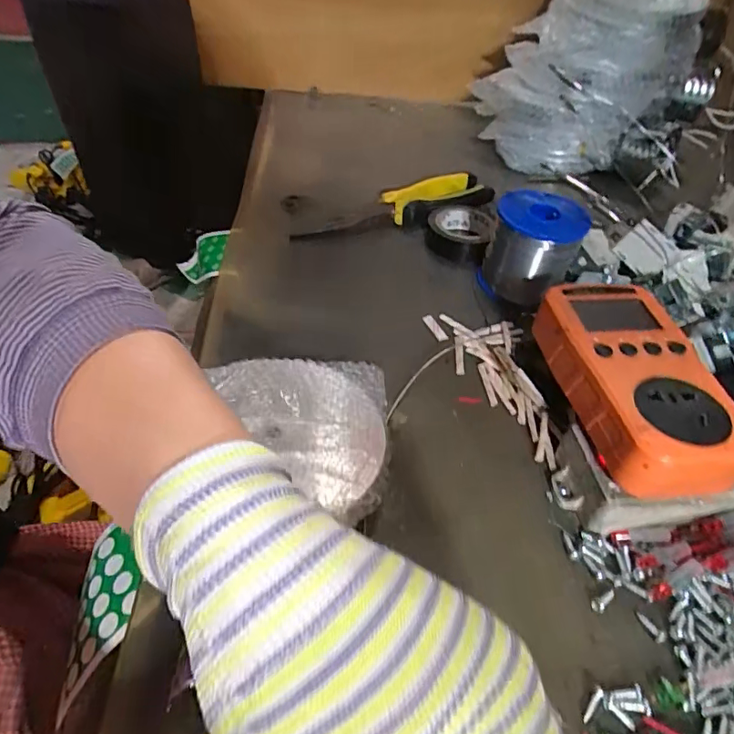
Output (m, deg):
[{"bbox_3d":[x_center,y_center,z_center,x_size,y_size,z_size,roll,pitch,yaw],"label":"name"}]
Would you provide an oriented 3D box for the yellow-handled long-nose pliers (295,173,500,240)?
[{"bbox_3d":[0.023,-0.138,0.456,0.187,0.024,0.043,-21,51,-18],"label":"yellow-handled long-nose pliers"}]

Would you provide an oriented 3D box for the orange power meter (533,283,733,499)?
[{"bbox_3d":[0.138,0.003,0.269,0.067,0.027,0.125,-2,47,-5],"label":"orange power meter"}]

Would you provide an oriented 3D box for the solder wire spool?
[{"bbox_3d":[0.123,-0.092,0.384,0.064,0.055,0.064,0,47,0],"label":"solder wire spool"}]

